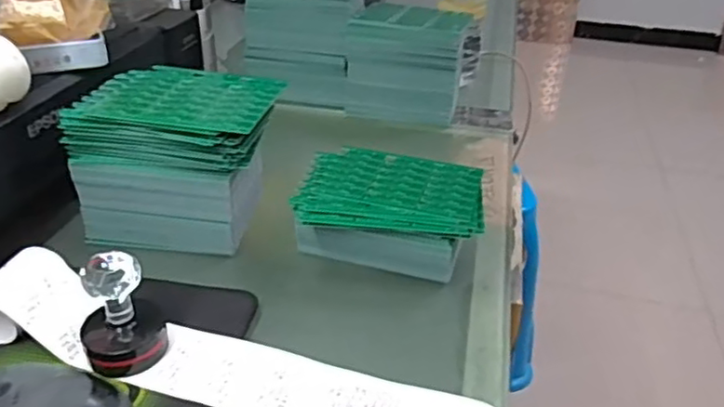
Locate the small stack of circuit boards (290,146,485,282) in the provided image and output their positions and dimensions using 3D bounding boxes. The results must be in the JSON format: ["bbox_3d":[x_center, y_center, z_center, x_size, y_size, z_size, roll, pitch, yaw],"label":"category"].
[{"bbox_3d":[0.024,0.006,0.534,0.149,0.056,0.111,6,33,6],"label":"small stack of circuit boards"}]

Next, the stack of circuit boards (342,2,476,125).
[{"bbox_3d":[0.053,-0.171,0.758,0.136,0.117,0.086,8,33,9],"label":"stack of circuit boards"}]

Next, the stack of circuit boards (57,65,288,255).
[{"bbox_3d":[-0.149,-0.038,0.537,0.152,0.119,0.111,7,33,7],"label":"stack of circuit boards"}]

